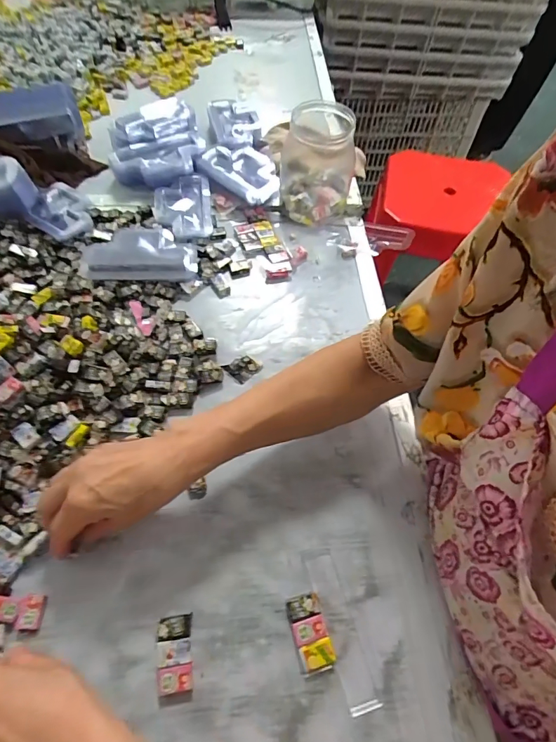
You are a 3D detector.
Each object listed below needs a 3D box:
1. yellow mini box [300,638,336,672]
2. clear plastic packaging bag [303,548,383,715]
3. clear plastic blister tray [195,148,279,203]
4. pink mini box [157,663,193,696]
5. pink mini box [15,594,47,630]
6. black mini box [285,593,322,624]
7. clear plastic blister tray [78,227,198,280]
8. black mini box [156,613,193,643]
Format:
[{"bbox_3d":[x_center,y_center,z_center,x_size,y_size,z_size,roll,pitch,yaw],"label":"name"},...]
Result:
[{"bbox_3d":[0.032,0.227,0.340,0.026,0.009,0.018,-14,60,-12],"label":"yellow mini box"},{"bbox_3d":[0.052,0.211,0.354,0.026,0.005,0.118,-13,59,-11],"label":"clear plastic packaging bag"},{"bbox_3d":[-0.050,-0.295,0.631,0.137,0.034,0.076,39,64,21],"label":"clear plastic blister tray"},{"bbox_3d":[-0.079,0.238,0.327,0.026,0.009,0.018,-6,58,-8],"label":"pink mini box"},{"bbox_3d":[-0.203,0.198,0.348,0.018,0.005,0.025,4,58,-2],"label":"pink mini box"},{"bbox_3d":[0.021,0.200,0.357,0.027,0.008,0.017,-12,59,-12],"label":"black mini box"},{"bbox_3d":[-0.179,-0.151,0.537,0.146,0.035,0.079,-2,58,-6],"label":"clear plastic blister tray"},{"bbox_3d":[-0.085,0.212,0.349,0.028,0.006,0.017,-5,58,-8],"label":"black mini box"}]

